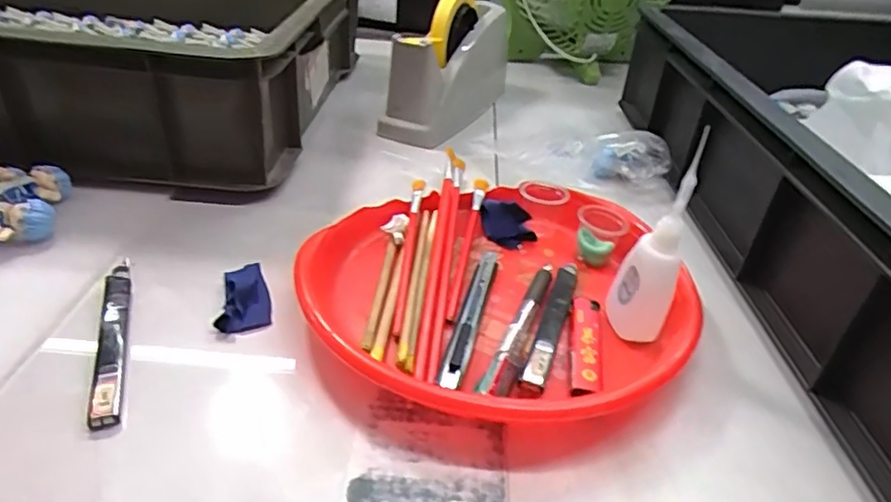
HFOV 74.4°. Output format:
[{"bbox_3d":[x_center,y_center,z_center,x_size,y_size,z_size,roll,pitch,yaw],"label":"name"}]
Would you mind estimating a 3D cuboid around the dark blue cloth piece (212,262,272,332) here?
[{"bbox_3d":[-0.132,0.028,0.389,0.032,0.013,0.058,-5,37,-13],"label":"dark blue cloth piece"}]

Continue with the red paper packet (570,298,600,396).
[{"bbox_3d":[0.086,0.056,0.360,0.017,0.008,0.076,9,36,6],"label":"red paper packet"}]

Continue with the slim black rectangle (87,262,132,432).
[{"bbox_3d":[-0.200,0.050,0.353,0.016,0.007,0.136,-10,38,-19],"label":"slim black rectangle"}]

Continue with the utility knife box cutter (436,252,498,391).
[{"bbox_3d":[0.017,0.037,0.381,0.014,0.006,0.135,12,37,10],"label":"utility knife box cutter"}]

